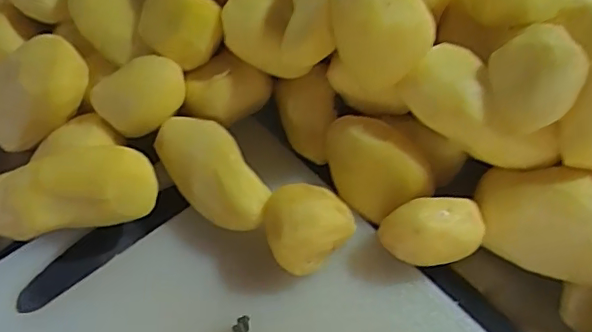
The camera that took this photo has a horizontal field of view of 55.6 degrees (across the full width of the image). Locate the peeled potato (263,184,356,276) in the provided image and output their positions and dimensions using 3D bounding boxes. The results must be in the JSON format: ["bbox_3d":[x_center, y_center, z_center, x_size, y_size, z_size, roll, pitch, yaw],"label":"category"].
[{"bbox_3d":[0.006,0.037,0.366,0.059,0.045,0.052,-33,63,-25],"label":"peeled potato"}]

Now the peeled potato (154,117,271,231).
[{"bbox_3d":[-0.059,0.005,0.390,0.046,0.038,0.104,-29,61,-23],"label":"peeled potato"}]

